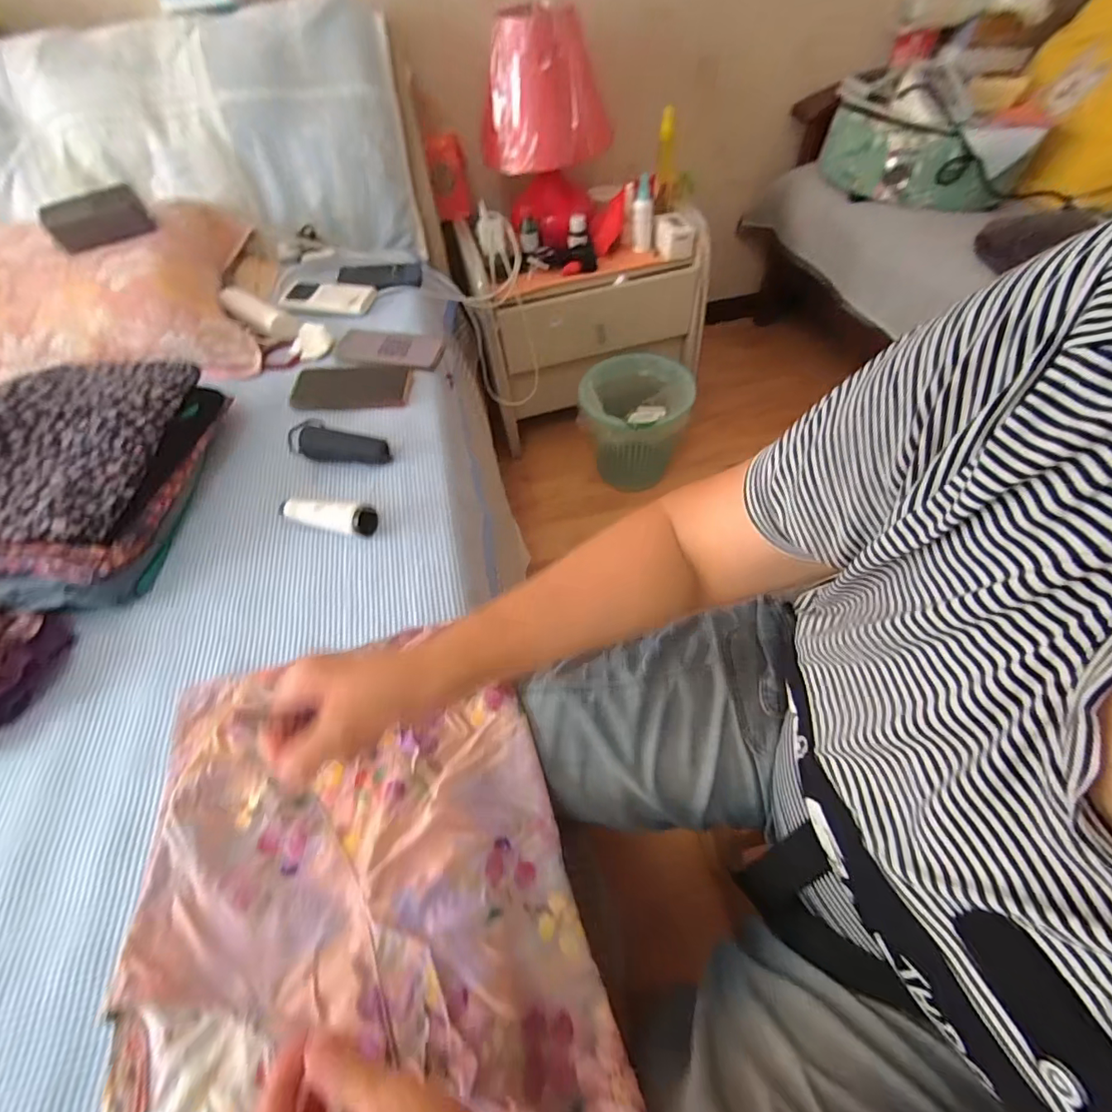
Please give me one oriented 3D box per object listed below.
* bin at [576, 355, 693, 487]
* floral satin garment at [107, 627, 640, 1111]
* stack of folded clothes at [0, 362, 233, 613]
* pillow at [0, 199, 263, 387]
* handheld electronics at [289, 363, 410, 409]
[{"bbox_3d":[0.183,-0.313,1.163,0.234,0.261,0.255,10,57,11],"label":"bin"},{"bbox_3d":[-0.110,0.310,0.297,0.290,0.042,0.573,-16,53,-10],"label":"floral satin garment"},{"bbox_3d":[-0.529,-0.095,0.542,0.202,0.106,0.327,-2,52,1],"label":"stack of folded clothes"},{"bbox_3d":[-0.819,-0.346,0.731,0.680,0.139,0.403,-16,56,-7],"label":"pillow"},{"bbox_3d":[-0.290,-0.245,0.699,0.157,0.011,0.092,-6,55,0],"label":"handheld electronics"}]

